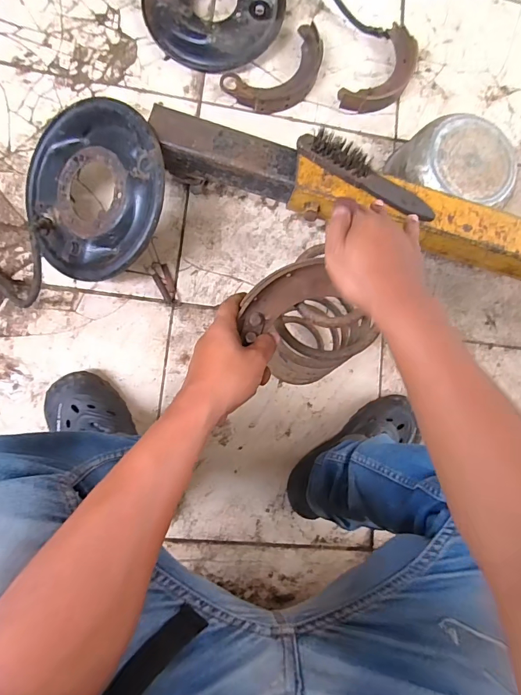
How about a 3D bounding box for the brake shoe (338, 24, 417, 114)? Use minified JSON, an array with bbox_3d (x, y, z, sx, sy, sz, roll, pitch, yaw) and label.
[{"bbox_3d":[0.256,-0.564,0.828,0.103,0.035,0.217,39,82,-3],"label":"brake shoe"}]

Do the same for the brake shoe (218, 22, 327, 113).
[{"bbox_3d":[0.042,-0.544,0.796,0.219,0.033,0.118,-36,91,-9],"label":"brake shoe"}]

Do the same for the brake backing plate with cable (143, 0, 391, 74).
[{"bbox_3d":[0.004,-0.702,0.784,0.453,0.084,0.246,-17,88,-9],"label":"brake backing plate with cable"}]

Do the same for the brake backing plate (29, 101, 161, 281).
[{"bbox_3d":[-0.268,-0.248,0.639,0.273,0.035,0.260,2,95,22],"label":"brake backing plate"}]

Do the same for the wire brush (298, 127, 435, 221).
[{"bbox_3d":[0.162,-0.254,0.593,0.227,0.036,0.034,28,82,-7],"label":"wire brush"}]

